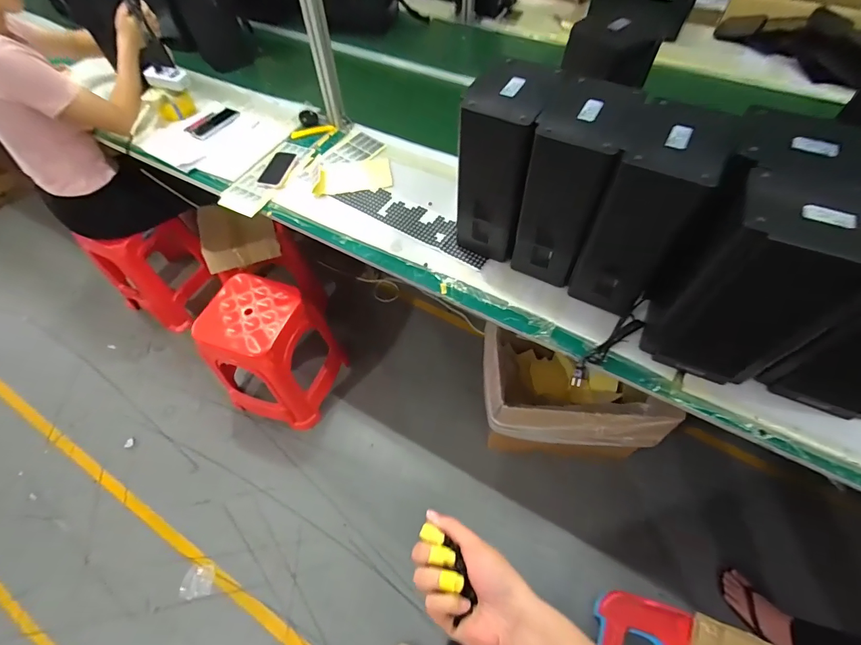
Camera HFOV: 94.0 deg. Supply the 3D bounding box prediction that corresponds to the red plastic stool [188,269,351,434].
[{"bbox_3d":[-0.533,0.101,1.395,0.320,0.449,0.340,18,61,12],"label":"red plastic stool"}]

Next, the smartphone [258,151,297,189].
[{"bbox_3d":[-0.441,-0.444,1.158,0.080,0.008,0.144,9,57,8],"label":"smartphone"}]

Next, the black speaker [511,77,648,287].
[{"bbox_3d":[0.271,-0.260,0.805,0.139,0.340,0.178,22,60,16],"label":"black speaker"}]

